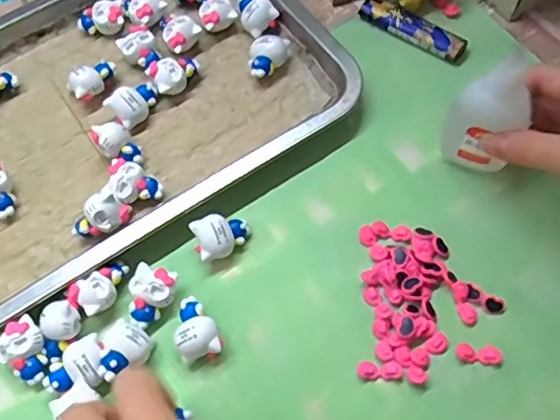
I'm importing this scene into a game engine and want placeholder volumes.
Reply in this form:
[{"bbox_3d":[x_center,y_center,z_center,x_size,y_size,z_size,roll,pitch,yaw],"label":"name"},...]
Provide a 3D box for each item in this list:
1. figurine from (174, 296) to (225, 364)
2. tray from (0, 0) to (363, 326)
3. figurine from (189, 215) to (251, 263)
[{"bbox_3d":[-0.047,0.067,0.321,0.023,0.022,0.035,-28,67,-11],"label":"figurine"},{"bbox_3d":[-0.127,-0.082,0.394,0.306,0.025,0.233,-33,68,-13],"label":"tray"},{"bbox_3d":[-0.034,0.016,0.346,0.032,0.021,0.024,-20,66,-8],"label":"figurine"}]

